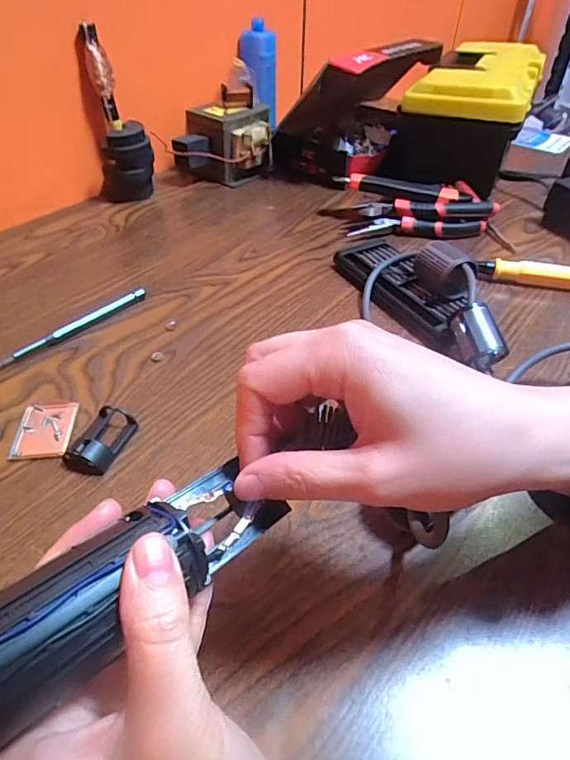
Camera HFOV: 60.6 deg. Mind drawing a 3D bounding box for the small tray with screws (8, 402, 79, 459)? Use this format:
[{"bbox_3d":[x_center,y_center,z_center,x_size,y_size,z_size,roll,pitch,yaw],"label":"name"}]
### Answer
[{"bbox_3d":[-0.164,0.033,0.333,0.035,0.004,0.048,-2,44,-4],"label":"small tray with screws"}]

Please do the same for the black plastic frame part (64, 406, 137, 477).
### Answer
[{"bbox_3d":[-0.121,0.039,0.321,0.030,0.015,0.046,17,46,15],"label":"black plastic frame part"}]

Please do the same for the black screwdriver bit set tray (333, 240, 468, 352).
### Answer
[{"bbox_3d":[0.110,-0.090,0.465,0.063,0.018,0.169,-20,48,-21],"label":"black screwdriver bit set tray"}]

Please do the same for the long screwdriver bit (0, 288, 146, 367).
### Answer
[{"bbox_3d":[-0.178,-0.047,0.417,0.010,0.010,0.135,34,53,30],"label":"long screwdriver bit"}]

